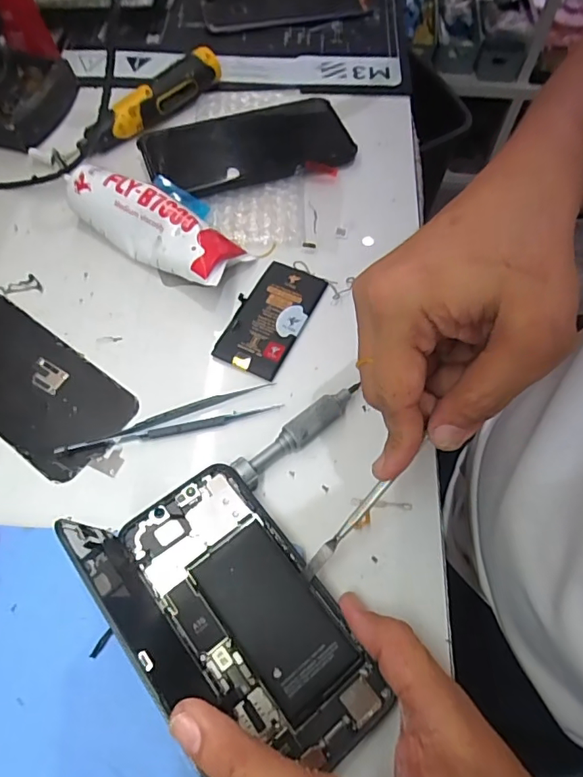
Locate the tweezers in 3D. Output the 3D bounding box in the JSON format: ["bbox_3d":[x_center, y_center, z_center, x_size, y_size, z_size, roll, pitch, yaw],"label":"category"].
[{"bbox_3d":[-0.073,0.021,0.304,0.129,0.006,0.019,-16,65,-9],"label":"tweezers"}]

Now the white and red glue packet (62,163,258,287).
[{"bbox_3d":[-0.099,-0.115,0.355,0.136,0.034,0.045,29,66,13],"label":"white and red glue packet"}]

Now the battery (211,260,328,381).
[{"bbox_3d":[-0.014,-0.050,0.339,0.047,0.005,0.089,24,65,11],"label":"battery"}]

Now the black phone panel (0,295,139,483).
[{"bbox_3d":[-0.170,-0.006,0.321,0.144,0.004,0.069,34,68,15],"label":"black phone panel"}]

